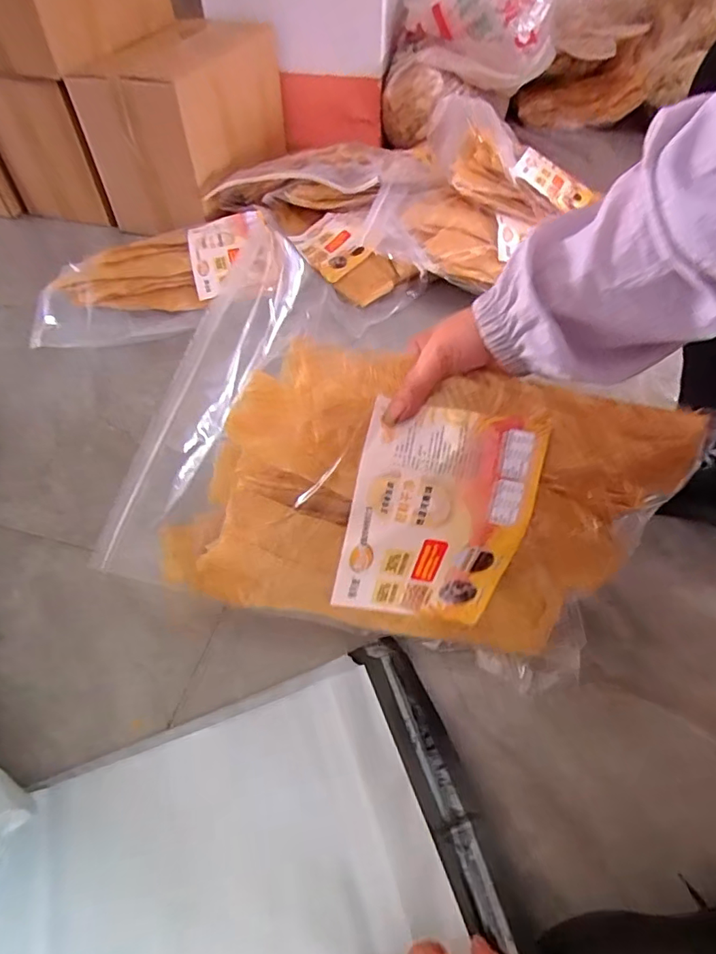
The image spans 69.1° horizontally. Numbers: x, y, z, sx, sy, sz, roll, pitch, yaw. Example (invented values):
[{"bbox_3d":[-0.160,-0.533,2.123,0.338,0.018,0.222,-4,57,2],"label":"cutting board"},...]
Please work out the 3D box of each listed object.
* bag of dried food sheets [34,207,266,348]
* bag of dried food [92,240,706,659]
[{"bbox_3d":[-0.343,-0.347,0.899,0.415,0.065,0.256,-23,54,-16],"label":"bag of dried food sheets"},{"bbox_3d":[0.019,0.023,0.448,0.432,0.301,0.081,22,20,1],"label":"bag of dried food"}]

